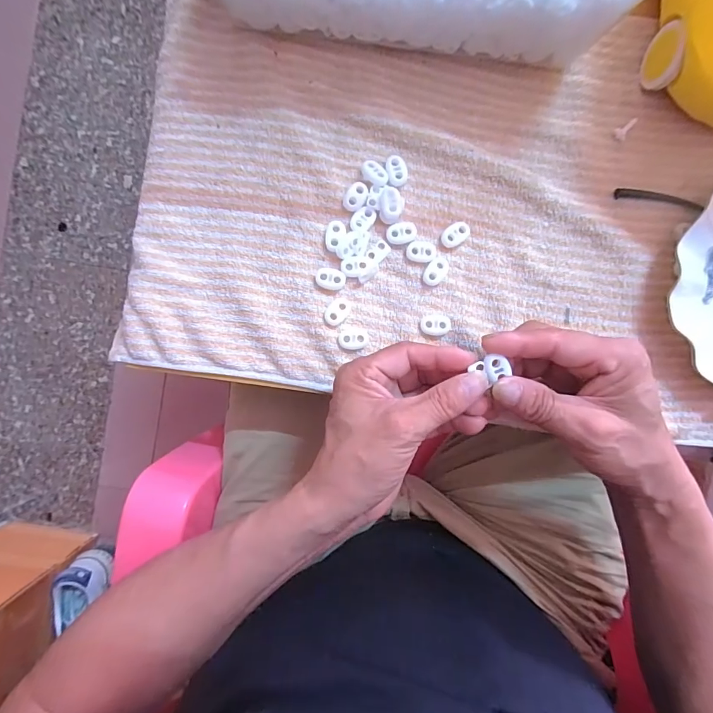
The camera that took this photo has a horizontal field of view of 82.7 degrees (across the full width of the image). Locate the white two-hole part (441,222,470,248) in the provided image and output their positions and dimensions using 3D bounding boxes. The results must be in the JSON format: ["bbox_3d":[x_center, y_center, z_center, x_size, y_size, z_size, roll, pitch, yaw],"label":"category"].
[{"bbox_3d":[0.075,-0.092,0.306,0.023,0.006,0.015,-43,91,-2],"label":"white two-hole part"}]

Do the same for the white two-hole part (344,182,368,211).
[{"bbox_3d":[-0.001,-0.119,0.302,0.017,0.004,0.022,27,89,-2],"label":"white two-hole part"}]

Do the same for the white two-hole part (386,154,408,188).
[{"bbox_3d":[0.030,-0.139,0.304,0.014,0.004,0.022,-11,90,-2],"label":"white two-hole part"}]

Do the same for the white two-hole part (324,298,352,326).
[{"bbox_3d":[-0.014,-0.034,0.304,0.014,0.004,0.022,39,88,-1],"label":"white two-hole part"}]

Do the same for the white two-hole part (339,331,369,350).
[{"bbox_3d":[-0.002,-0.012,0.305,0.022,0.004,0.014,0,90,-2],"label":"white two-hole part"}]

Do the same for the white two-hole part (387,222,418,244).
[{"bbox_3d":[0.034,-0.092,0.305,0.022,0.004,0.015,-19,90,-2],"label":"white two-hole part"}]

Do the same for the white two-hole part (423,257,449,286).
[{"bbox_3d":[0.060,-0.065,0.307,0.015,0.006,0.023,33,89,-1],"label":"white two-hole part"}]

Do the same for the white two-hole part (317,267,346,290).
[{"bbox_3d":[-0.019,-0.058,0.304,0.022,0.004,0.015,5,89,-2],"label":"white two-hole part"}]

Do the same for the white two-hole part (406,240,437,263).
[{"bbox_3d":[0.049,-0.079,0.305,0.022,0.004,0.016,5,89,-2],"label":"white two-hole part"}]

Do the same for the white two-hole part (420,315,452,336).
[{"bbox_3d":[0.060,-0.024,0.306,0.022,0.004,0.015,-2,90,-2],"label":"white two-hole part"}]

